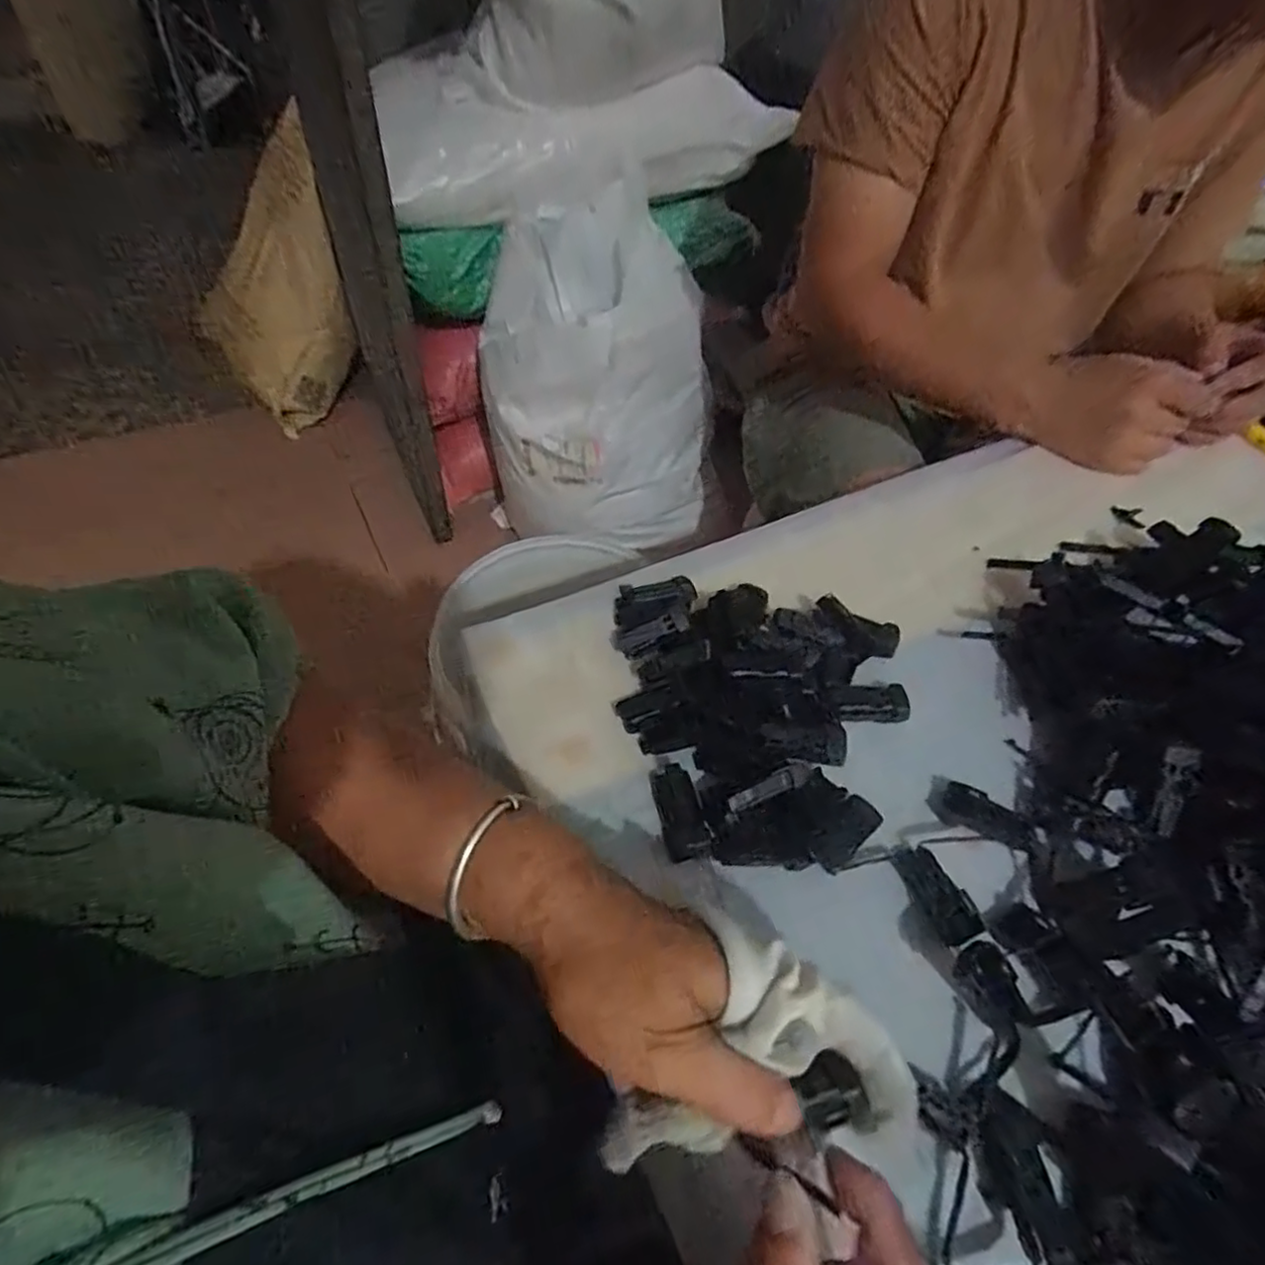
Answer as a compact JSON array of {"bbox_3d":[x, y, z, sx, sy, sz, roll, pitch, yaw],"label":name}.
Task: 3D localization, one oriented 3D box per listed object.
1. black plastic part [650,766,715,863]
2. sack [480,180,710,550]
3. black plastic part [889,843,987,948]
[{"bbox_3d":[0.025,0.095,0.351,0.021,0.009,0.050,-9,54,-11],"label":"black plastic part"},{"bbox_3d":[-0.055,-0.394,1.039,0.337,0.363,0.326,-8,55,-11],"label":"sack"},{"bbox_3d":[0.152,0.129,0.334,0.018,0.015,0.051,-15,55,-15],"label":"black plastic part"}]

